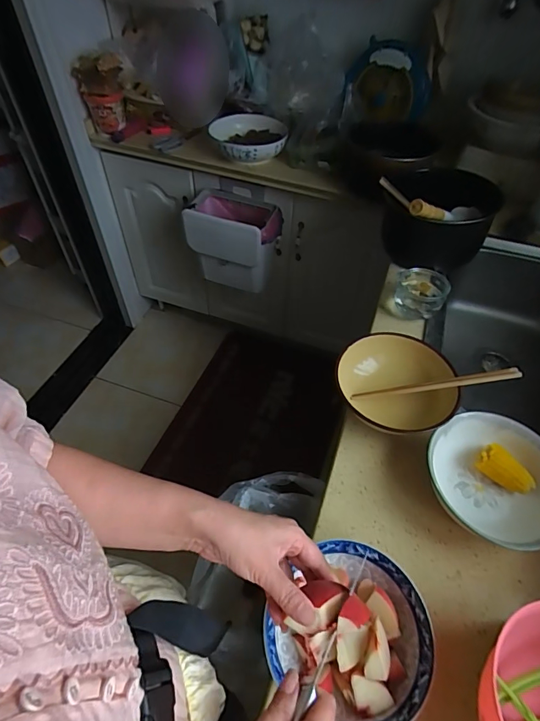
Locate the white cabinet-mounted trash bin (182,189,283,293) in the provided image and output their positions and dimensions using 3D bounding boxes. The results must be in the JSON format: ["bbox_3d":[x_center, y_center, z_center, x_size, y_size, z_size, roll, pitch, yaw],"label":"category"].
[{"bbox_3d":[-0.115,-0.382,1.319,0.300,0.258,0.183,10,51,7],"label":"white cabinet-mounted trash bin"}]

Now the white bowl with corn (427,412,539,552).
[{"bbox_3d":[0.296,0.164,0.544,0.170,0.075,0.160,1,51,-1],"label":"white bowl with corn"}]

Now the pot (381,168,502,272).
[{"bbox_3d":[0.353,-0.297,0.869,0.215,0.123,0.245,25,54,18],"label":"pot"}]

